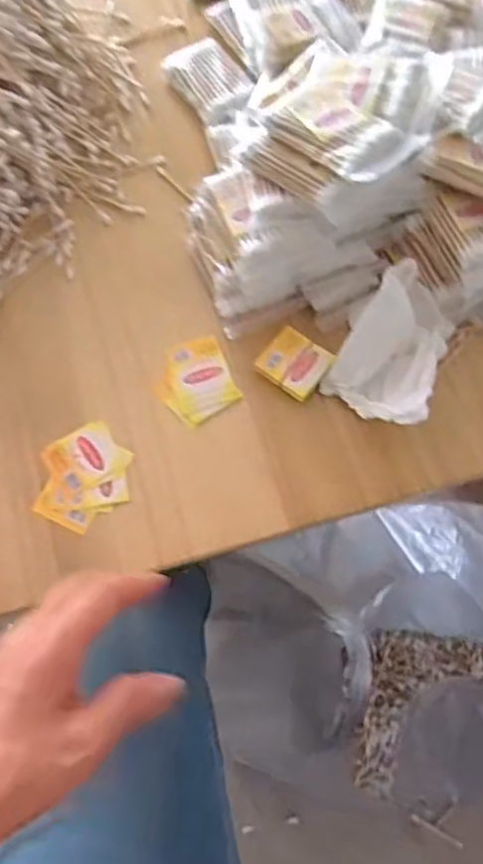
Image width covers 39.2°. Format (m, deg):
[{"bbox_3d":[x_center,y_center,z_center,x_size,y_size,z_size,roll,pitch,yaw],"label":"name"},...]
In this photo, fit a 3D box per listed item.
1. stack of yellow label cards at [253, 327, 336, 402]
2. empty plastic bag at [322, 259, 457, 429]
[{"bbox_3d":[0.039,-0.049,0.488,0.044,0.016,0.041,35,72,10],"label":"stack of yellow label cards"},{"bbox_3d":[0.110,-0.059,0.477,0.073,0.056,0.104,31,71,9],"label":"empty plastic bag"}]

